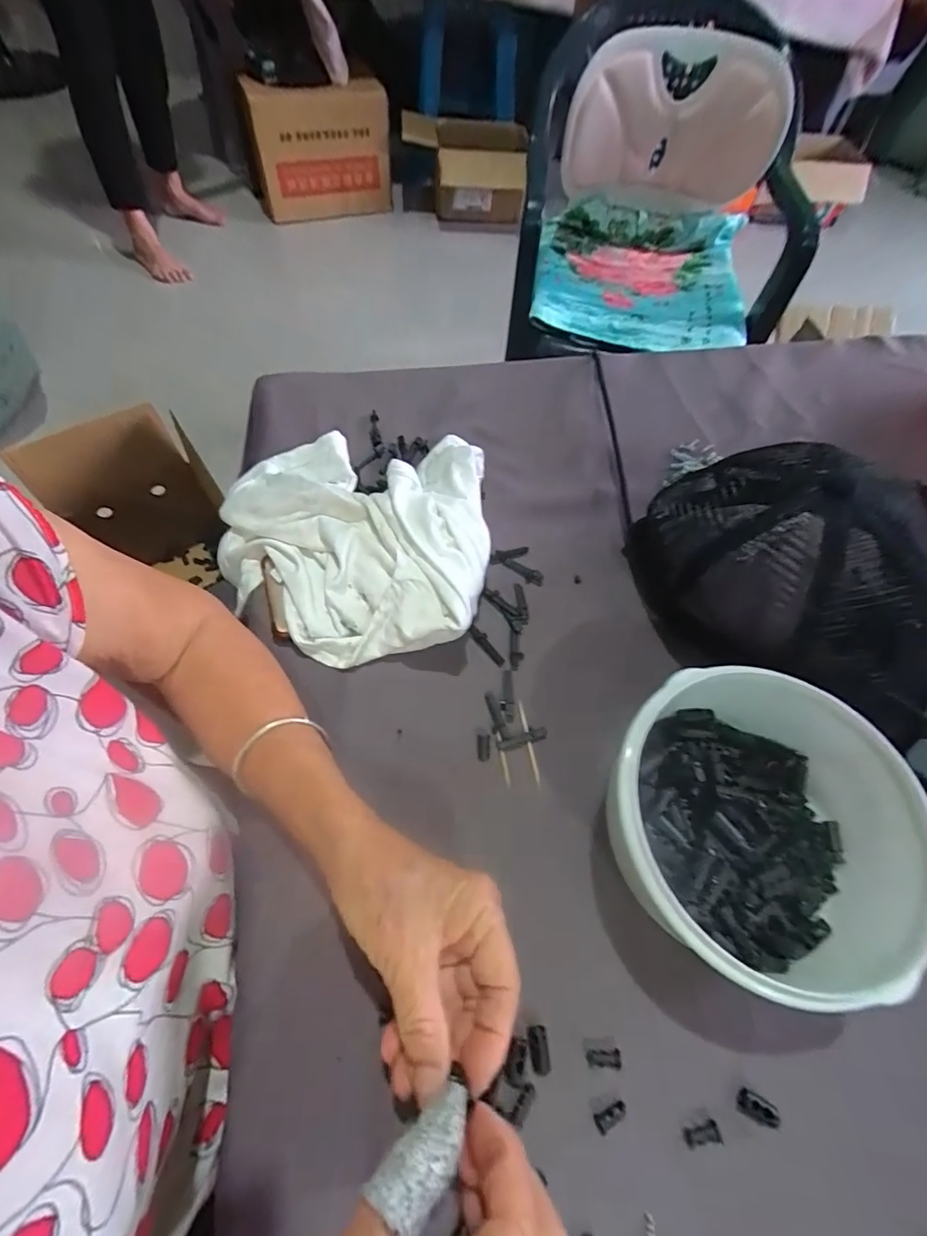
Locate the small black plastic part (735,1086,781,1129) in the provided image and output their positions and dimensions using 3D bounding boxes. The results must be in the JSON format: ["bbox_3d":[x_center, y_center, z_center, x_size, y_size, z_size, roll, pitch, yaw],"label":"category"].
[{"bbox_3d":[0.152,0.252,0.259,0.021,0.004,0.011,25,63,11],"label":"small black plastic part"}]

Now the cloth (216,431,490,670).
[{"bbox_3d":[-0.092,-0.073,0.401,0.219,0.053,0.205,7,61,2],"label":"cloth"}]

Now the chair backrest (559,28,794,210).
[{"bbox_3d":[0.335,-0.795,0.848,0.329,0.272,0.084,14,84,3],"label":"chair backrest"}]

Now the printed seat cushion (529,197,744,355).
[{"bbox_3d":[0.311,-0.610,0.909,0.361,0.100,0.281,7,61,0],"label":"printed seat cushion"}]

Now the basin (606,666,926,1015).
[{"bbox_3d":[0.166,0.122,0.292,0.149,0.086,0.152,1,61,-2],"label":"basin"}]

